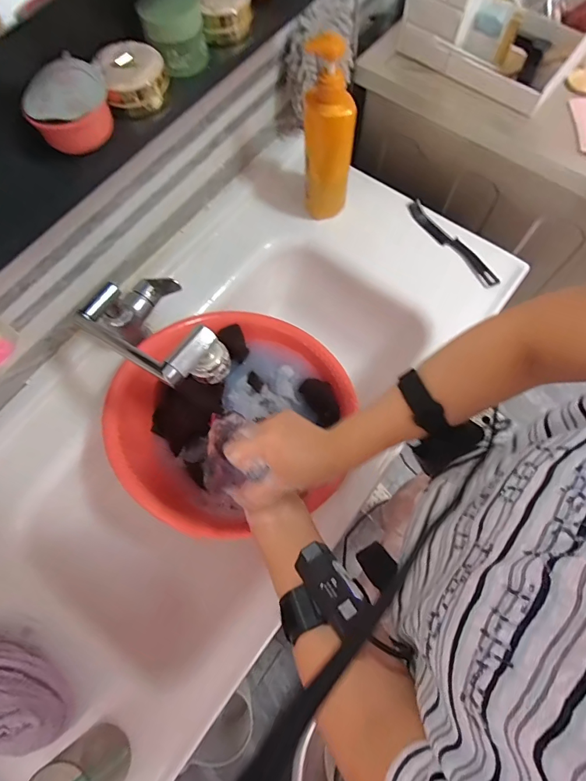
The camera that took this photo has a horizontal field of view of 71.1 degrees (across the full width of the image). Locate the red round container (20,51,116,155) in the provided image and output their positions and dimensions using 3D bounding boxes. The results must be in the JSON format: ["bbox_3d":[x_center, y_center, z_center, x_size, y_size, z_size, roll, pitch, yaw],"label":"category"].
[{"bbox_3d":[-0.212,-0.272,0.398,0.076,0.049,0.074,-22,71,-6],"label":"red round container"}]

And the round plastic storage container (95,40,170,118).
[{"bbox_3d":[-0.163,-0.323,0.425,0.063,0.039,0.062,-1,70,2],"label":"round plastic storage container"}]

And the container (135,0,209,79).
[{"bbox_3d":[-0.121,-0.369,0.422,0.058,0.061,0.048,-13,70,-3],"label":"container"}]

